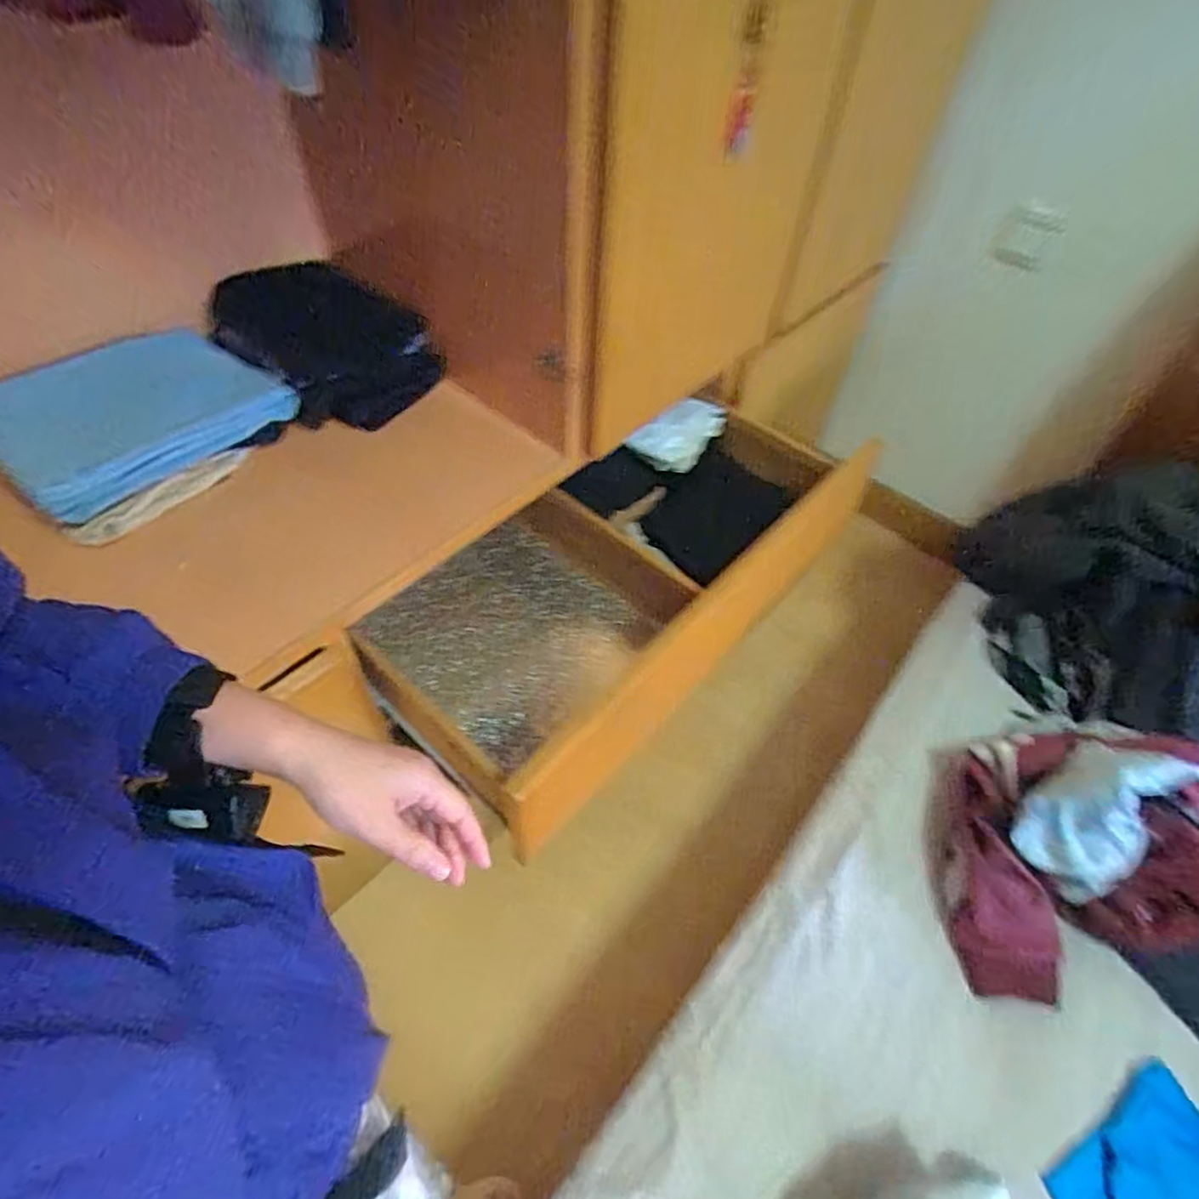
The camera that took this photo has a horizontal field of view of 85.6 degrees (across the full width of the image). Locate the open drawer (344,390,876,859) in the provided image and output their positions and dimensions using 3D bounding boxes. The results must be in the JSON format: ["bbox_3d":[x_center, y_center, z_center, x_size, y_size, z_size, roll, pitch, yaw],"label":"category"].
[{"bbox_3d":[0.022,-0.071,1.024,0.785,0.210,0.412,-35,62,-26],"label":"open drawer"}]

